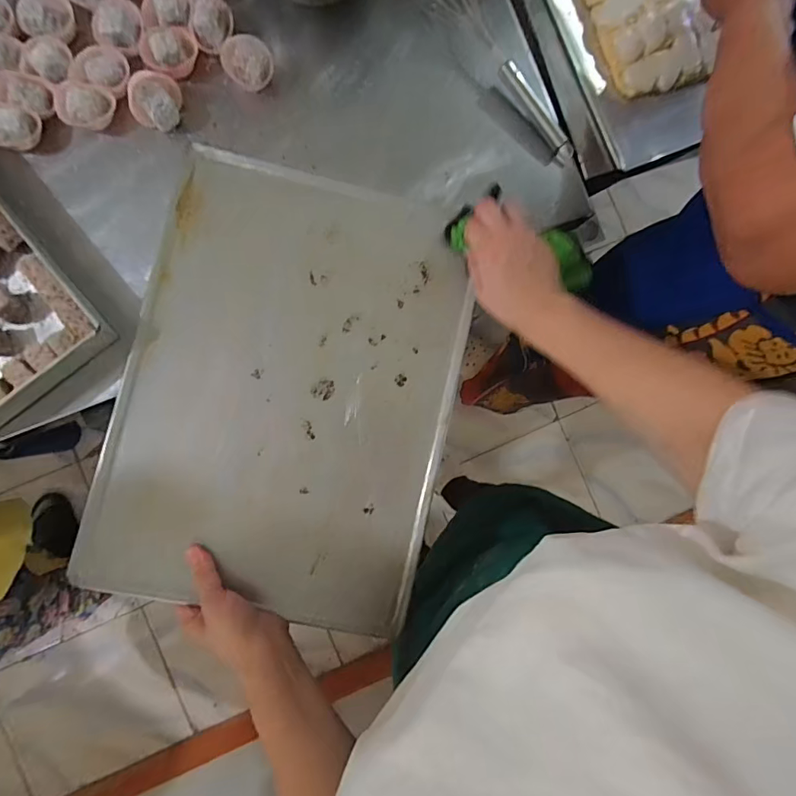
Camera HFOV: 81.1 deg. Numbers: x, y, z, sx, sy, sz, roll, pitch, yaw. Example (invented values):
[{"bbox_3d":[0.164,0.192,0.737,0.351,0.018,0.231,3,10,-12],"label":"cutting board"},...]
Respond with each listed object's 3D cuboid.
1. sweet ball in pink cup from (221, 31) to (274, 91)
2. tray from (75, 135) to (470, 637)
[{"bbox_3d":[-0.152,-0.338,0.476,0.047,0.037,0.041,-22,90,-6],"label":"sweet ball in pink cup"},{"bbox_3d":[-0.105,-0.010,0.475,0.319,0.021,0.439,14,86,-4],"label":"tray"}]

